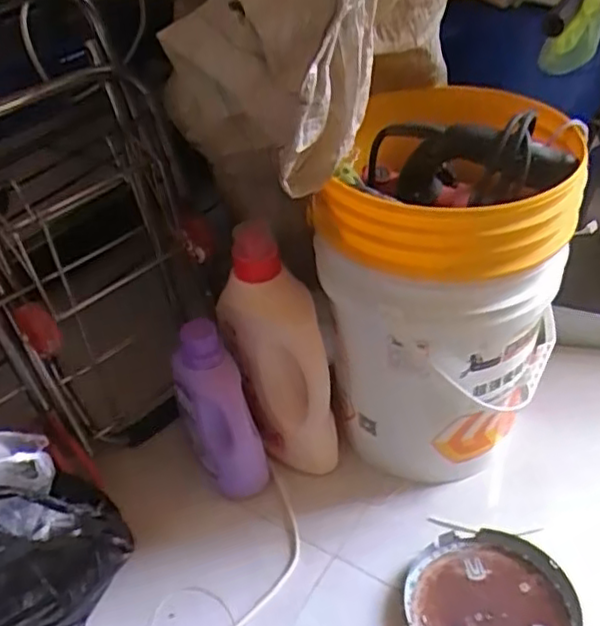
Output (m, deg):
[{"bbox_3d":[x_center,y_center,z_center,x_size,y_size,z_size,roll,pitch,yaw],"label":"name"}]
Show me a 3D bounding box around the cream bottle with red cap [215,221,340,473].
[{"bbox_3d":[-0.026,0.070,0.917,0.084,0.355,0.151,-31,46,-27],"label":"cream bottle with red cap"}]

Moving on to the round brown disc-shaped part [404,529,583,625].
[{"bbox_3d":[0.233,0.359,0.813,0.195,0.019,0.204,-3,40,3],"label":"round brown disc-shaped part"}]

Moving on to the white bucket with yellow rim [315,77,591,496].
[{"bbox_3d":[0.192,-0.018,0.892,0.269,0.483,0.288,-3,40,3],"label":"white bucket with yellow rim"}]

